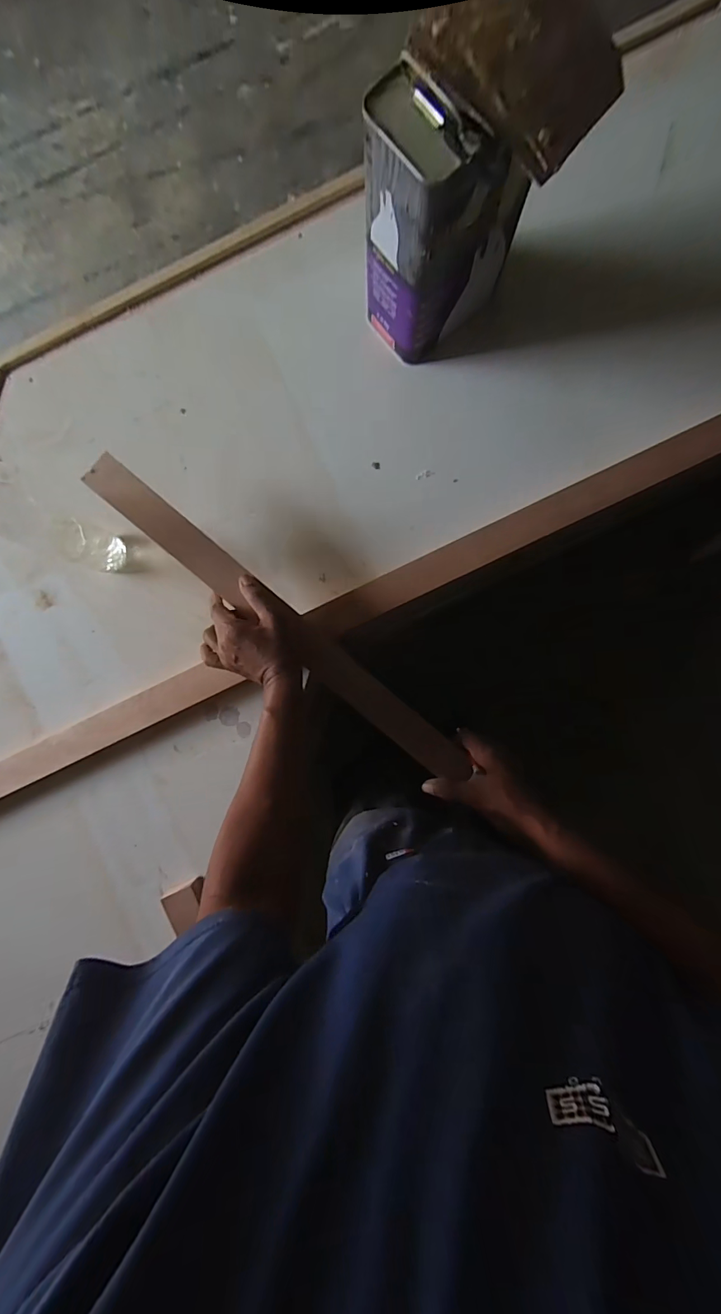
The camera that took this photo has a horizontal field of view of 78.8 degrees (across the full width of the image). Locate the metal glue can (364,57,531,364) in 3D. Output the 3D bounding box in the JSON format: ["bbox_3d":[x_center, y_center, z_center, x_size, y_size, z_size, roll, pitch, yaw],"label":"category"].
[{"bbox_3d":[0.094,-0.480,0.492,0.155,0.246,0.119,-44,87,1],"label":"metal glue can"}]

